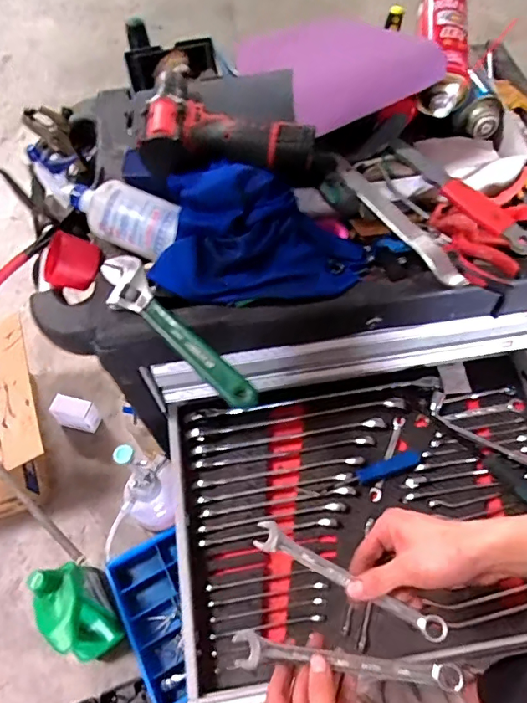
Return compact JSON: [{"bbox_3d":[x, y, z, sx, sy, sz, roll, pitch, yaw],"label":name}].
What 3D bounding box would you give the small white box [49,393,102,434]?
[{"bbox_3d":[-0.589,0.197,1.557,0.129,0.119,0.073,12,58,5],"label":"small white box"}]

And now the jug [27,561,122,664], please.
[{"bbox_3d":[-0.453,0.630,1.188,0.114,0.291,0.208,-29,64,-12],"label":"jug"}]

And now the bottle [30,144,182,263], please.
[{"bbox_3d":[-0.190,-0.179,0.590,0.193,0.074,0.058,21,65,14],"label":"bottle"}]

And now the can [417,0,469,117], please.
[{"bbox_3d":[0.238,-0.402,0.657,0.062,0.052,0.200,4,74,0],"label":"can"}]

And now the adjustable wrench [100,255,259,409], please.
[{"bbox_3d":[-0.106,-0.024,0.552,0.054,0.018,0.253,-38,66,-16],"label":"adjustable wrench"}]

